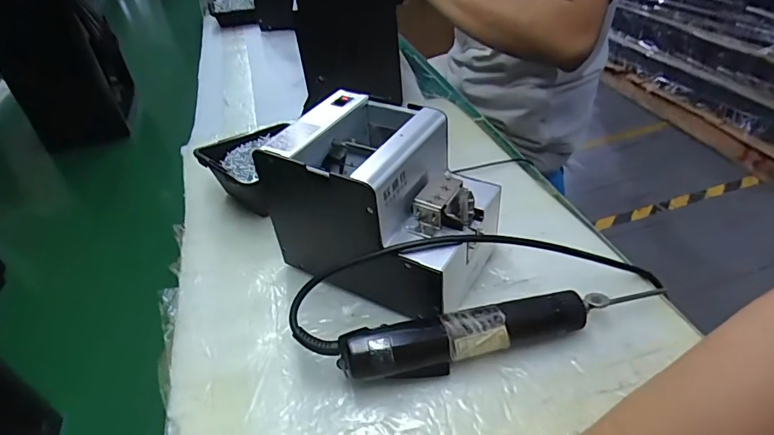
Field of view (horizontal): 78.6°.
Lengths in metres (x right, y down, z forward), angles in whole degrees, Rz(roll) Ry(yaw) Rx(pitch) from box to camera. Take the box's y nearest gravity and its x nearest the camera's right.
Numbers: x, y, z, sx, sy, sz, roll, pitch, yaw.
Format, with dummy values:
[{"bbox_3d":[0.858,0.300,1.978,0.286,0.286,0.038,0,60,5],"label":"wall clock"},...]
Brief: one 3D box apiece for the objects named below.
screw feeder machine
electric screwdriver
[{"bbox_3d":[-0.002,-0.014,0.442,0.179,0.146,0.125,19,46,29],"label":"screw feeder machine"},{"bbox_3d":[0.100,0.088,0.386,0.276,0.040,0.039,-12,39,-6],"label":"electric screwdriver"}]

